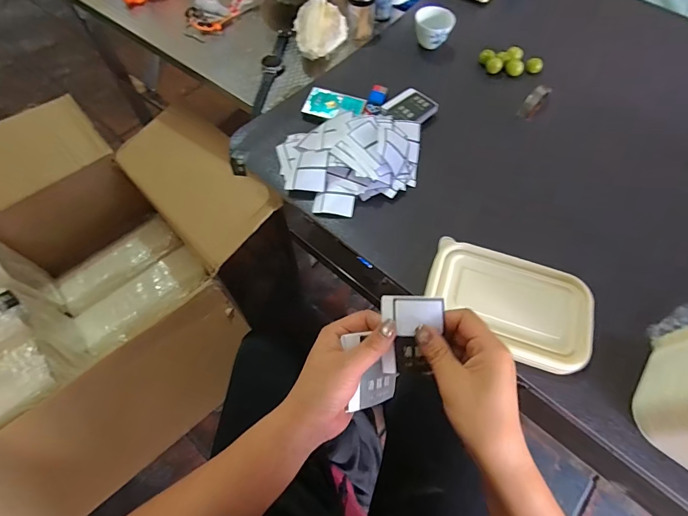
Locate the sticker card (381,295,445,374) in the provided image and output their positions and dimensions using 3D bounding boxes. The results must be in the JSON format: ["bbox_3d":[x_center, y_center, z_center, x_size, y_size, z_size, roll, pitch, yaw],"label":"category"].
[{"bbox_3d":[0.058,0.065,0.321,0.051,0.009,0.066,3,93,17],"label":"sticker card"}]

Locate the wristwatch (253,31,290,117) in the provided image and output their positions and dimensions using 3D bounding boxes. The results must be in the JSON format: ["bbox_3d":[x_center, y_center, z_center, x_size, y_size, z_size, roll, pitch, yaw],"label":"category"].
[{"bbox_3d":[-0.119,-0.305,0.615,0.032,0.026,0.172,8,63,3],"label":"wristwatch"}]

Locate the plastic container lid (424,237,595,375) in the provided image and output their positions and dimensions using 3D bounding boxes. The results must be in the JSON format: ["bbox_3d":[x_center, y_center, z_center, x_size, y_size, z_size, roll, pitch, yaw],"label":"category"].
[{"bbox_3d":[0.193,0.052,0.442,0.184,0.017,0.122,15,64,7],"label":"plastic container lid"}]

